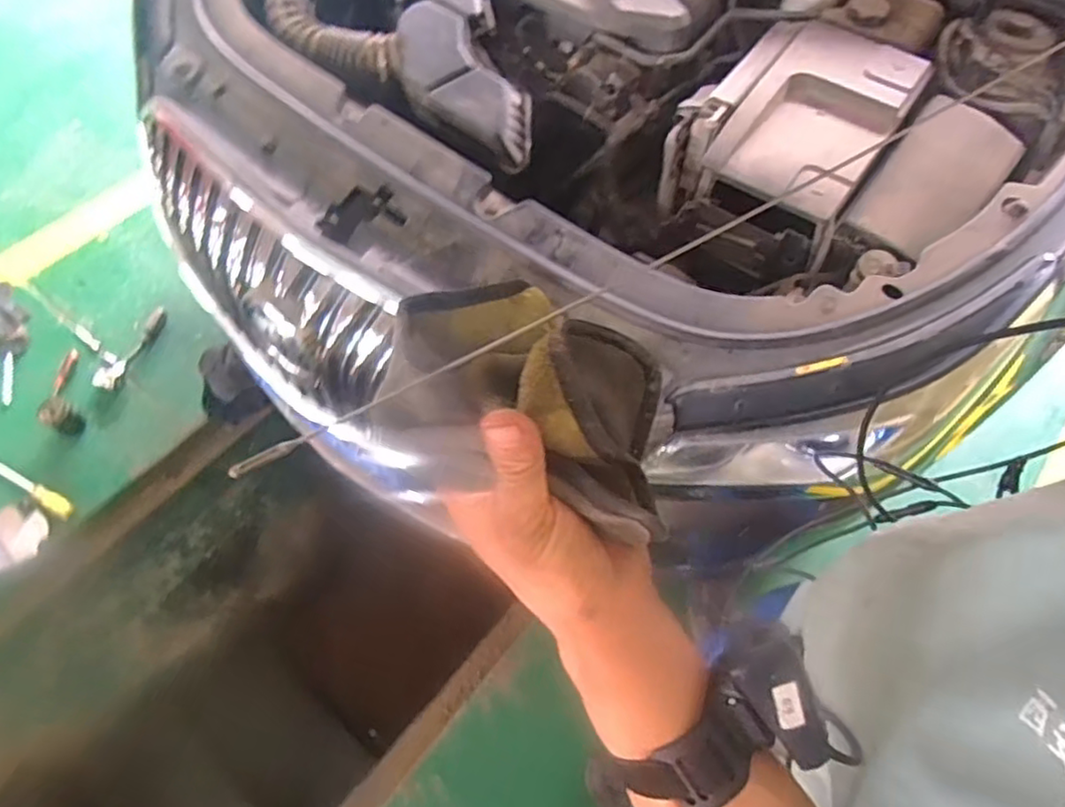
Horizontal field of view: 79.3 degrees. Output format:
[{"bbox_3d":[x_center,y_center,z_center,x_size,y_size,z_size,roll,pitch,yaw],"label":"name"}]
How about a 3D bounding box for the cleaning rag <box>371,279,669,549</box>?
[{"bbox_3d":[0.003,-0.008,0.307,0.139,0.060,0.102,20,62,8],"label":"cleaning rag"}]

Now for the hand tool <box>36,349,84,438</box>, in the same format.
[{"bbox_3d":[-1.129,-0.033,1.546,0.068,0.090,0.228,-15,64,-11],"label":"hand tool"}]

